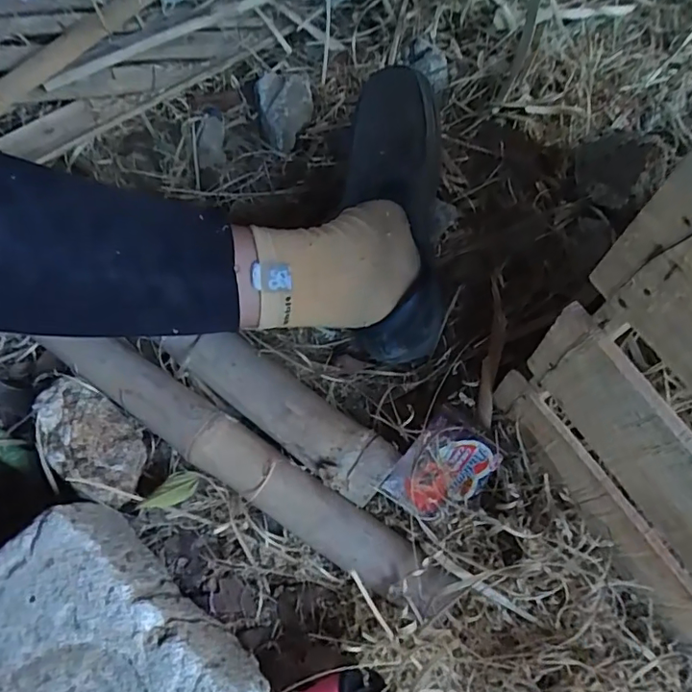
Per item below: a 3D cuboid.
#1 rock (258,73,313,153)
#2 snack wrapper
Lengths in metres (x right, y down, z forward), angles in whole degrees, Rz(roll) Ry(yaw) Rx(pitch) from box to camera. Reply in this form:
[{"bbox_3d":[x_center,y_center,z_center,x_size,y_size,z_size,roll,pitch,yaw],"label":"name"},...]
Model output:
[{"bbox_3d":[-0.068,-0.272,0.609,0.059,0.030,0.116,-7,67,-2],"label":"rock"},{"bbox_3d":[0.079,0.102,0.440,0.064,0.021,0.084,39,80,8],"label":"snack wrapper"}]

